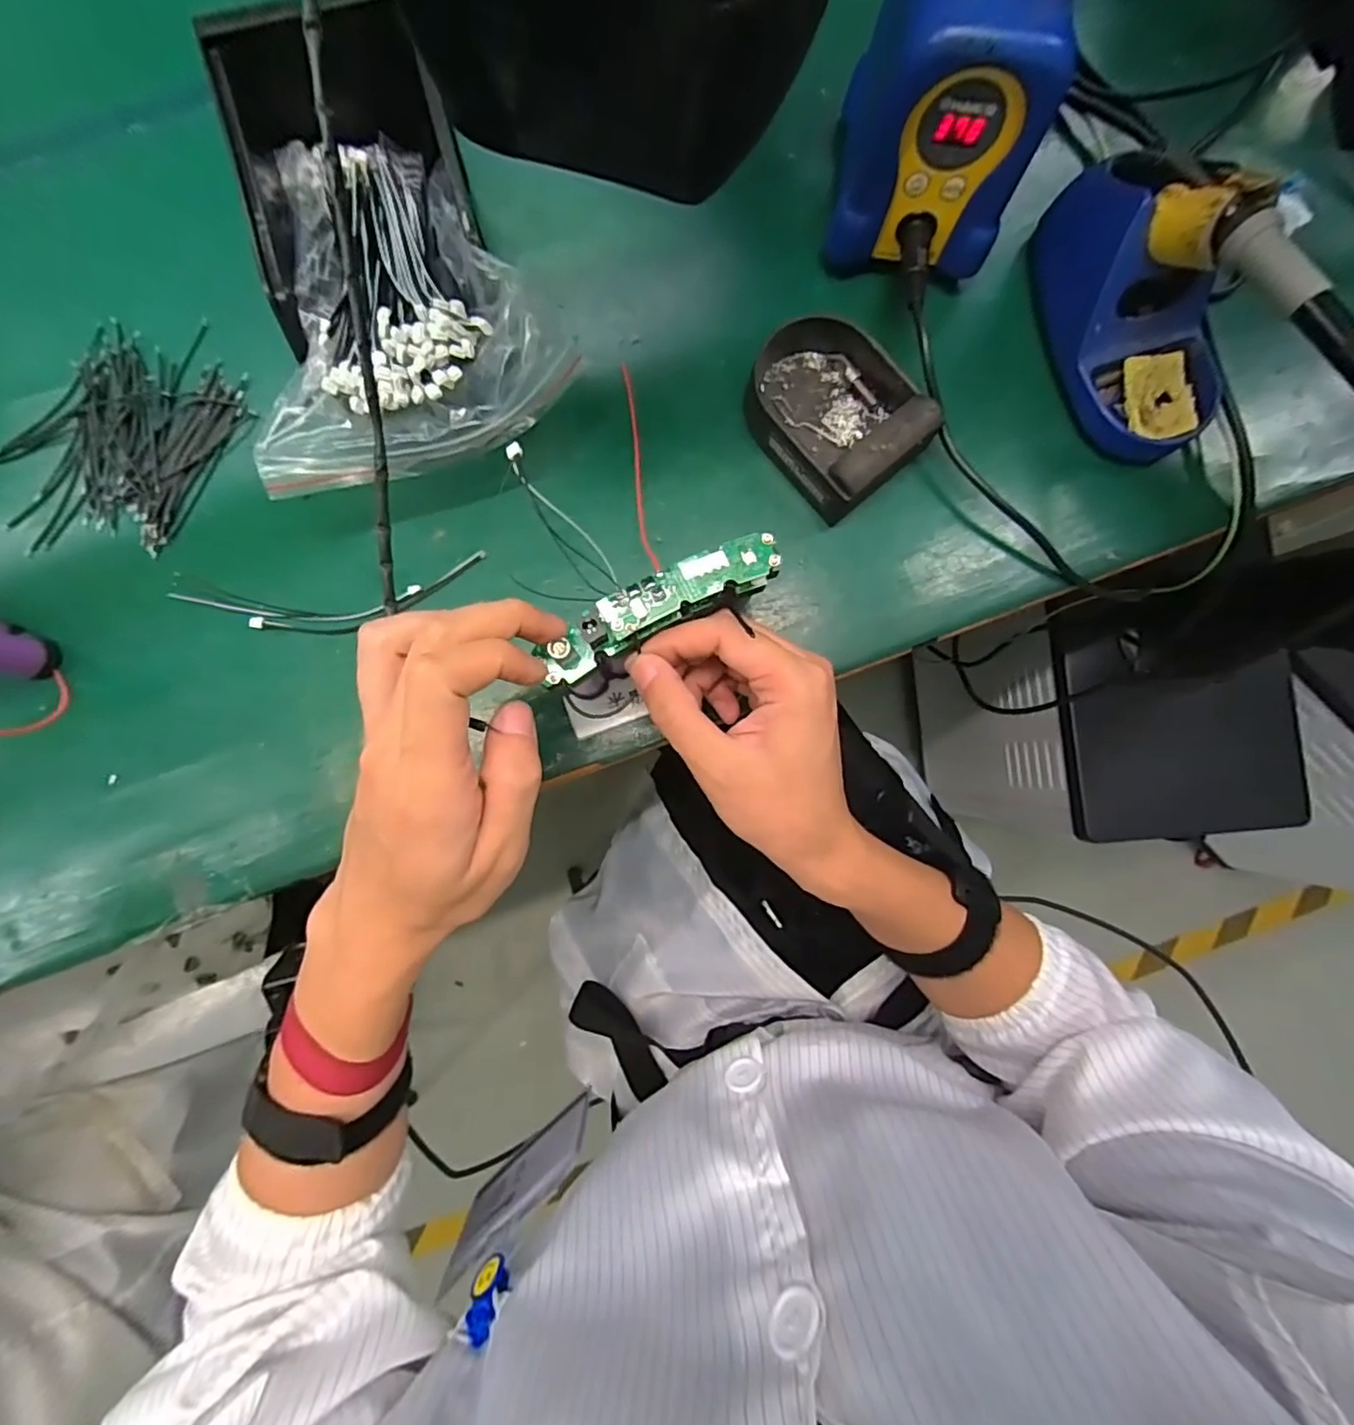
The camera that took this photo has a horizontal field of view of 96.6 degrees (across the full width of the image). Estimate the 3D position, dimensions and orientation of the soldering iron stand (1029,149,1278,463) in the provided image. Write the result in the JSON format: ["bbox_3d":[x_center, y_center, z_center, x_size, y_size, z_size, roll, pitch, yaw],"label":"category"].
[{"bbox_3d":[0.258,-0.228,0.328,0.084,0.092,0.158,-29,87,-3],"label":"soldering iron stand"}]

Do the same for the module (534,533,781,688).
[{"bbox_3d":[-0.007,-0.046,0.261,0.109,0.021,0.024,-28,86,-6],"label":"module"}]

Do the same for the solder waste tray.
[{"bbox_3d":[0.087,-0.172,0.345,0.083,0.040,0.105,-39,87,-4],"label":"solder waste tray"}]

